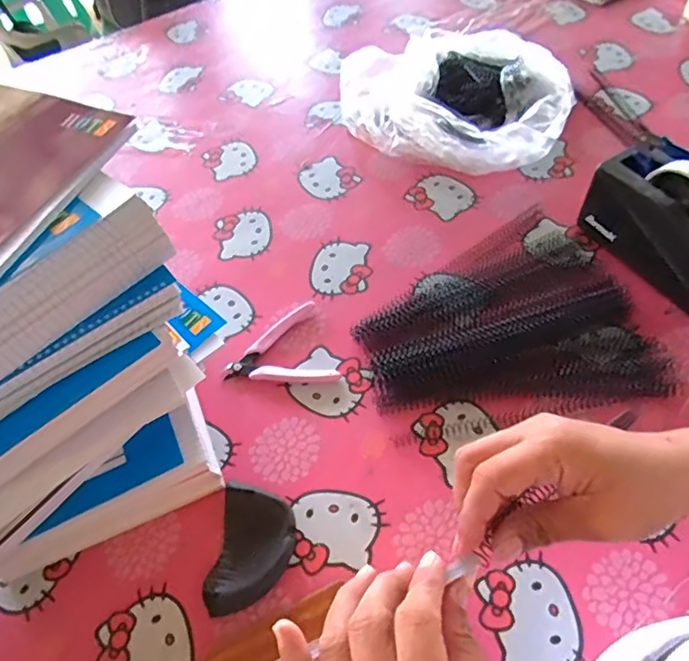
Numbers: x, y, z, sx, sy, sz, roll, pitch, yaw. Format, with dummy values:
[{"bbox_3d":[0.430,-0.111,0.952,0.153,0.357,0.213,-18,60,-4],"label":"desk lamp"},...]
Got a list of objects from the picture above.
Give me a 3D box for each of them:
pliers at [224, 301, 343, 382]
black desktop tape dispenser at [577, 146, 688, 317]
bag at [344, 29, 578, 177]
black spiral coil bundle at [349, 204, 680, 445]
[{"bbox_3d":[-0.063,0.010,0.579,0.114,0.011,0.096,-1,56,4],"label":"pliers"},{"bbox_3d":[0.348,-0.099,0.562,0.066,0.113,0.201,-31,59,-15],"label":"black desktop tape dispenser"},{"bbox_3d":[0.142,-0.335,0.768,0.344,0.070,0.242,25,62,19],"label":"bag"},{"bbox_3d":[0.157,-0.013,0.580,0.281,0.019,0.247,-14,56,-5],"label":"black spiral coil bundle"}]

